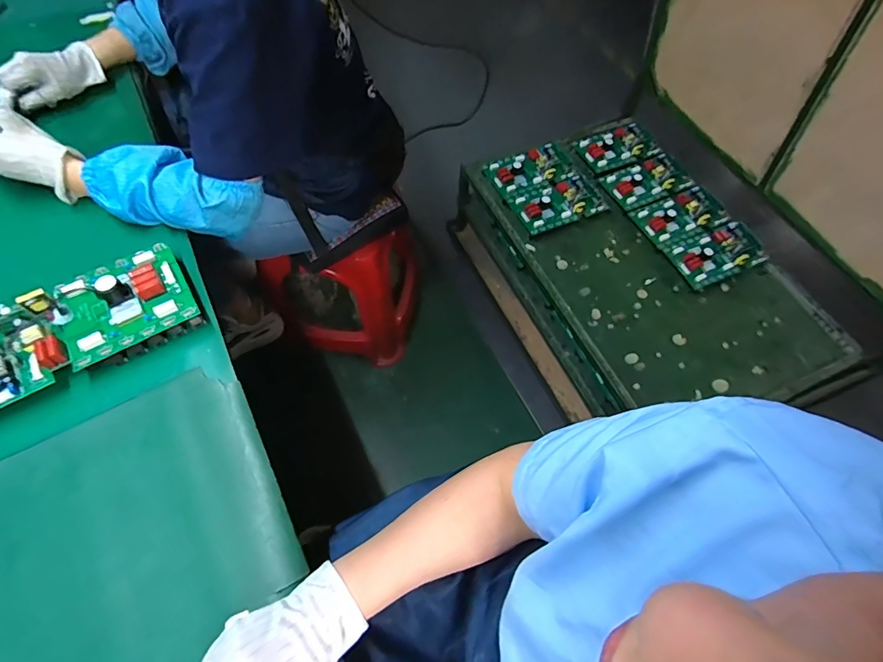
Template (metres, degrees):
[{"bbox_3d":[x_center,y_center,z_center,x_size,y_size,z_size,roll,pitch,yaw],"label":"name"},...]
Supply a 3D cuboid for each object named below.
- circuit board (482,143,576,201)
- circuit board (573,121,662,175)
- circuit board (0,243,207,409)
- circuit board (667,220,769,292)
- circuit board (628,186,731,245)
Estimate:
[{"bbox_3d":[0.226,-0.418,1.193,0.214,0.030,0.128,-24,64,-16],"label":"circuit board"},{"bbox_3d":[0.476,-0.503,1.275,0.213,0.031,0.151,-26,64,-17],"label":"circuit board"},{"bbox_3d":[-0.399,-0.010,0.523,0.226,0.045,0.118,-28,65,-18],"label":"circuit board"},{"bbox_3d":[0.643,-0.183,1.086,0.212,0.034,0.118,-20,65,-15],"label":"circuit board"},{"bbox_3d":[0.581,-0.287,1.137,0.204,0.023,0.114,-18,62,-13],"label":"circuit board"}]

